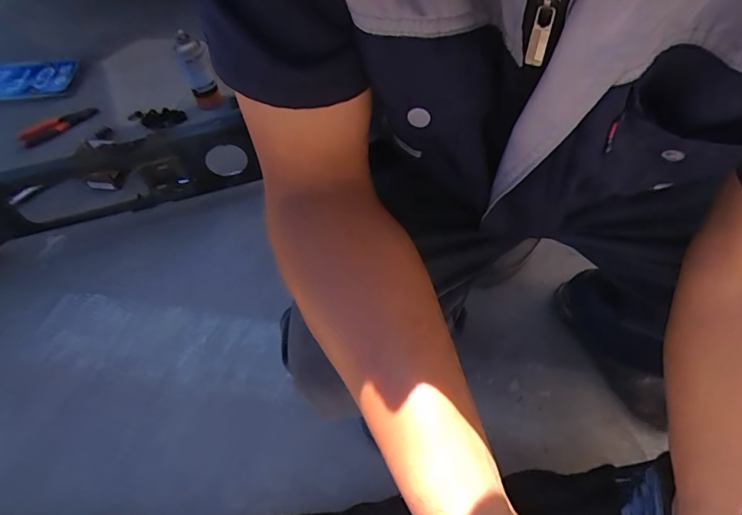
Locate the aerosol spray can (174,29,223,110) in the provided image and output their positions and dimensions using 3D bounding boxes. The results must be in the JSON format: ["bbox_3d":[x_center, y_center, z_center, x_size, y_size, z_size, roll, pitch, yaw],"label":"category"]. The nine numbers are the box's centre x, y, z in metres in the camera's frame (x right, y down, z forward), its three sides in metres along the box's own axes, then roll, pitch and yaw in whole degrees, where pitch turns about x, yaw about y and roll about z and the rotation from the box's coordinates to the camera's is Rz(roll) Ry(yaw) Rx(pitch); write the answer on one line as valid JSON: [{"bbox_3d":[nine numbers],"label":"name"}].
[{"bbox_3d":[-0.416,-0.447,1.077,0.070,0.169,0.063,-19,58,-7],"label":"aerosol spray can"}]

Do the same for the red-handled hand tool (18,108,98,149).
[{"bbox_3d":[-0.767,-0.326,1.108,0.187,0.032,0.046,-39,62,-20],"label":"red-handled hand tool"}]

